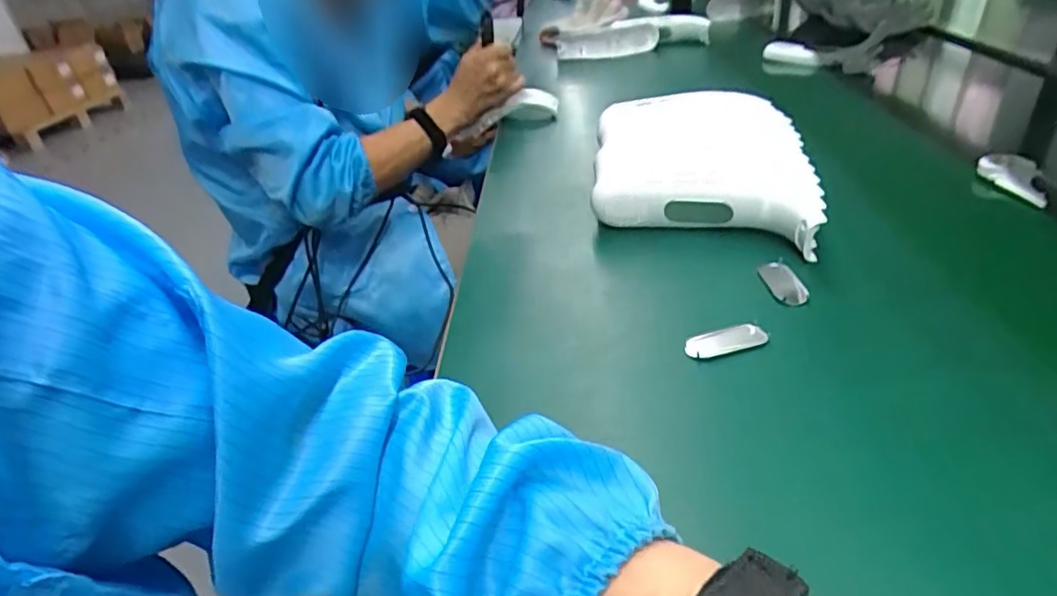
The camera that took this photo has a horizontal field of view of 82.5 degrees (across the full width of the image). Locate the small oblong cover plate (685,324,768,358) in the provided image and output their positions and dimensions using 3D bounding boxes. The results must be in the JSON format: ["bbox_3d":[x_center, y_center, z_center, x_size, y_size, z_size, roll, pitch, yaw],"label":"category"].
[{"bbox_3d":[0.138,0.030,0.420,0.055,0.009,0.023,-9,33,-3],"label":"small oblong cover plate"}]

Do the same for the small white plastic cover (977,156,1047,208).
[{"bbox_3d":[0.476,-0.117,0.586,0.026,0.028,0.068,-32,71,-32],"label":"small white plastic cover"}]

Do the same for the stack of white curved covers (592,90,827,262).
[{"bbox_3d":[0.171,-0.141,0.622,0.202,0.071,0.288,2,35,14],"label":"stack of white curved covers"}]

